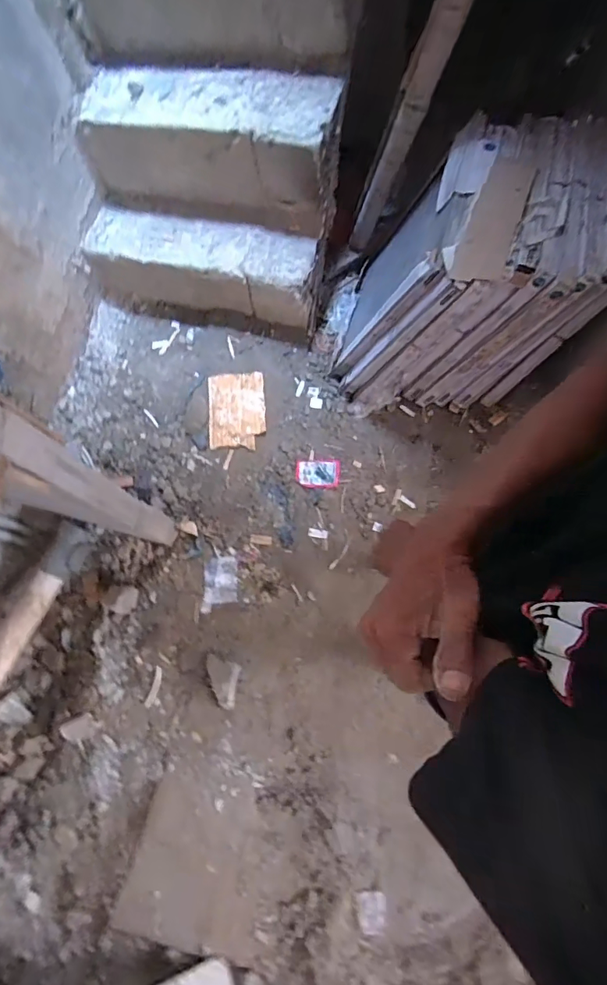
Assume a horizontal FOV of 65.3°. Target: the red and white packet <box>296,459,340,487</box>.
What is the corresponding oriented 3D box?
[{"bbox_3d":[0.049,-0.068,1.615,0.147,0.007,0.095,2,72,2],"label":"red and white packet"}]

